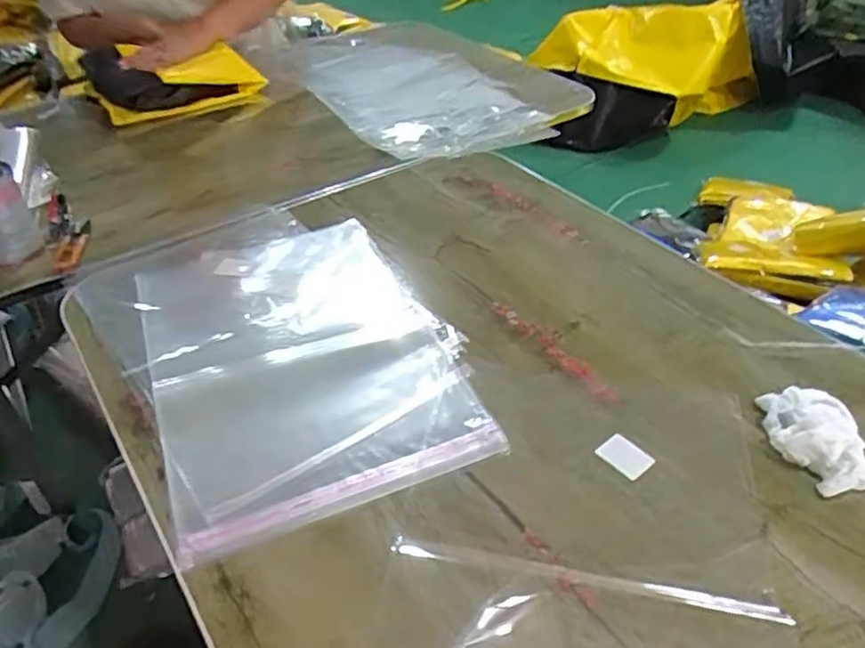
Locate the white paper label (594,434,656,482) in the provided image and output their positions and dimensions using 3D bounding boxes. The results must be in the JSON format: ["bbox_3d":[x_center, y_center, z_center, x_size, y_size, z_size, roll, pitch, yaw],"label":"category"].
[{"bbox_3d":[0.155,0.106,0.534,0.030,0.004,0.039,-28,46,-29],"label":"white paper label"}]

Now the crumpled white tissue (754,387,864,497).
[{"bbox_3d":[0.303,0.089,0.530,0.064,0.021,0.099,3,40,5],"label":"crumpled white tissue"}]

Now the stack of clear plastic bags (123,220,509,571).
[{"bbox_3d":[-0.130,0.022,0.631,0.268,0.011,0.376,-18,42,-20],"label":"stack of clear plastic bags"}]

